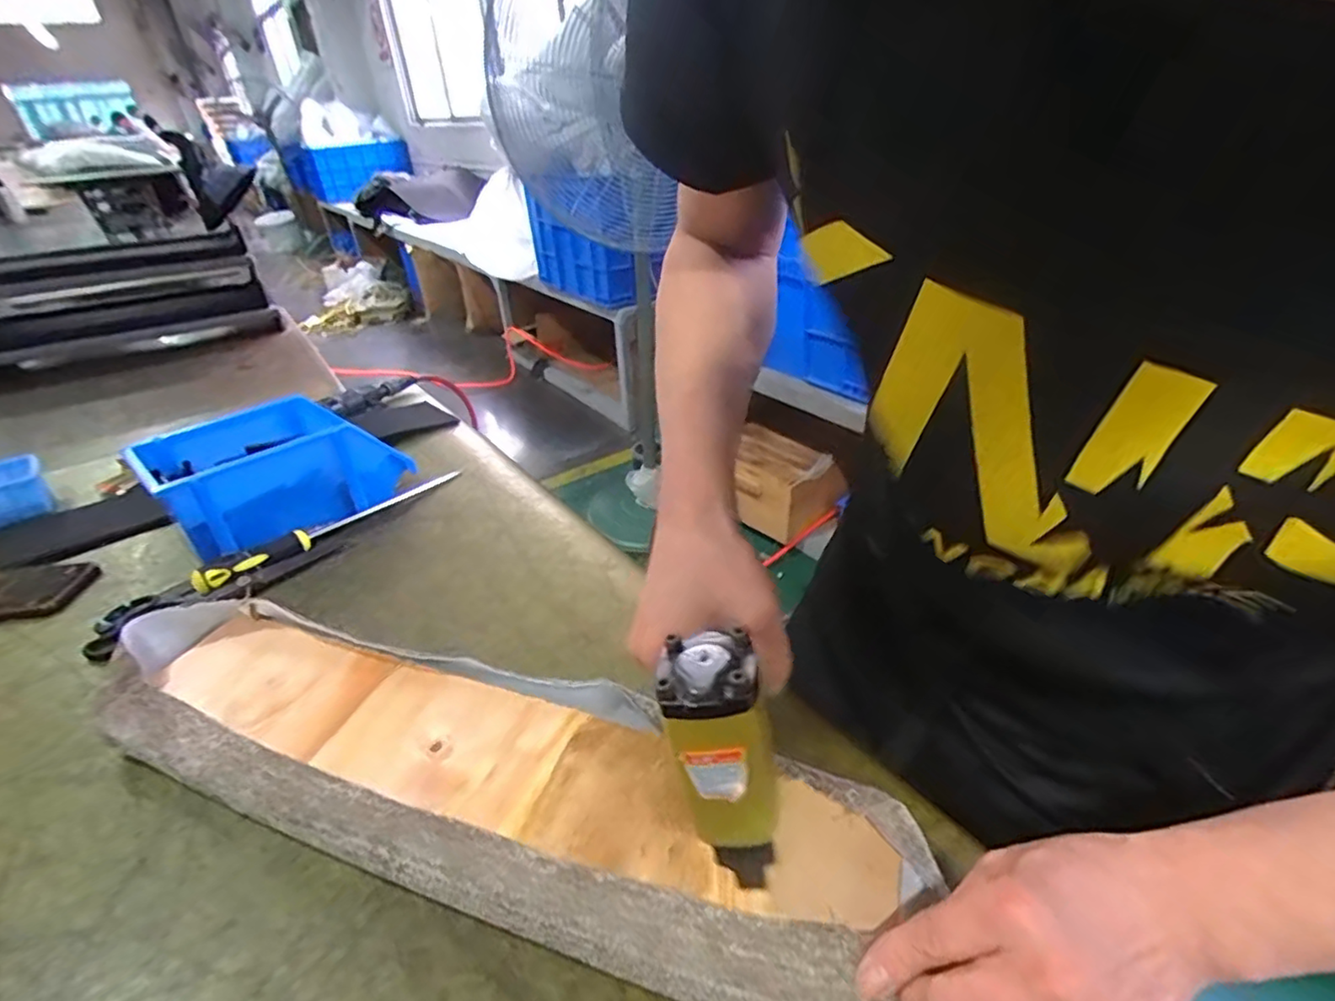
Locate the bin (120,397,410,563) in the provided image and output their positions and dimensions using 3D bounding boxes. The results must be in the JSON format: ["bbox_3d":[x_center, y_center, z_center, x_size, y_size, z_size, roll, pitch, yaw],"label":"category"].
[{"bbox_3d":[-0.441,-0.031,0.708,0.151,0.108,0.229,21,38,31],"label":"bin"}]

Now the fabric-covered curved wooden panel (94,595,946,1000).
[{"bbox_3d":[-0.135,0.168,0.412,0.556,0.042,0.147,11,34,18],"label":"fabric-covered curved wooden panel"}]

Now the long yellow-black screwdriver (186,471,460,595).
[{"bbox_3d":[-0.365,0.021,0.700,0.031,0.029,0.295,21,38,31],"label":"long yellow-black screwdriver"}]

